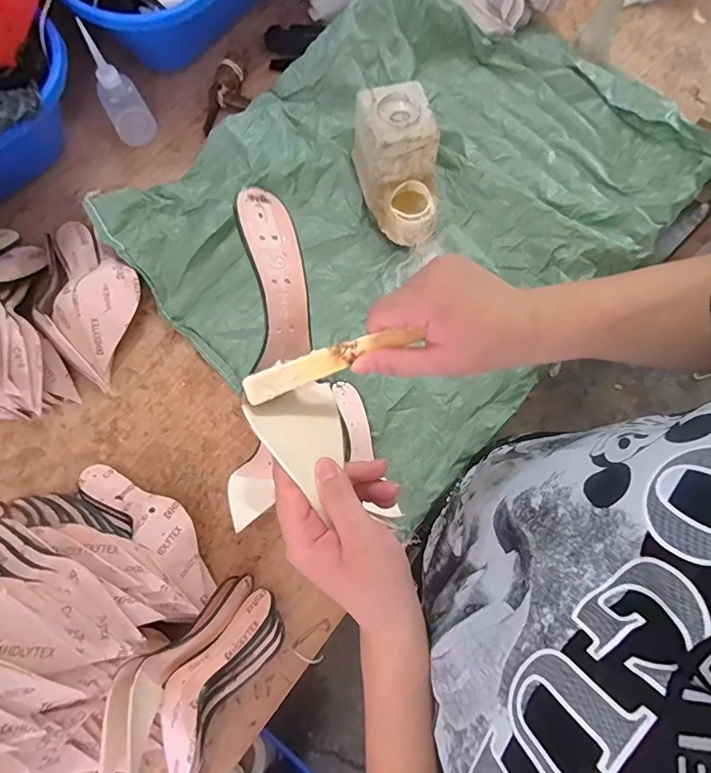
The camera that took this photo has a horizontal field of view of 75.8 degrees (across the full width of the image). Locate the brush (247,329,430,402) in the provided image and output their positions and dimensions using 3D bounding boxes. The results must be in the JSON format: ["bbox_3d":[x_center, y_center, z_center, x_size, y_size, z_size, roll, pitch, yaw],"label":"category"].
[{"bbox_3d":[-0.015,-0.019,0.326,0.128,0.011,0.022,-20,79,-6],"label":"brush"}]

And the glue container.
[{"bbox_3d":[0.070,-0.341,0.711,0.111,0.115,0.212,-13,78,-4],"label":"glue container"}]

